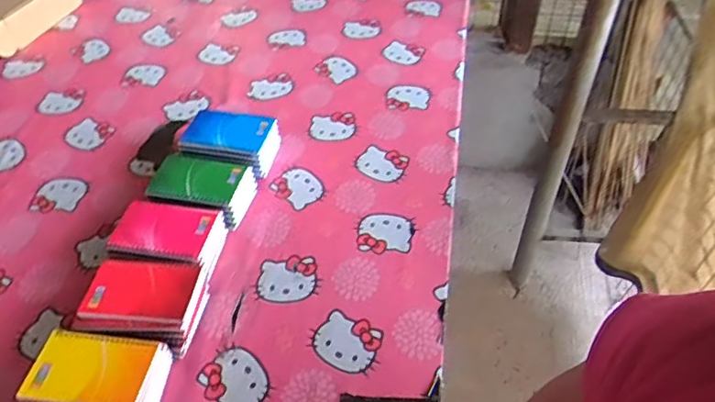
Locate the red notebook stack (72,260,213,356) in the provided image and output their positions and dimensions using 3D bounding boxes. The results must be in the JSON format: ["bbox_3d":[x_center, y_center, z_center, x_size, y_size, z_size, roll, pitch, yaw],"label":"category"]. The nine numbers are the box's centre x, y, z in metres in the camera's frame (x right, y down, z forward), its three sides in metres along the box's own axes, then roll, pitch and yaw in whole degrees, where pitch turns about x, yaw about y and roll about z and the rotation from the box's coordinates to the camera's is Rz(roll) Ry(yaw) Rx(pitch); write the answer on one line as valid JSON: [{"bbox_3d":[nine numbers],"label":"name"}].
[{"bbox_3d":[-0.259,0.131,0.695,0.141,0.060,0.102,3,48,4],"label":"red notebook stack"}]

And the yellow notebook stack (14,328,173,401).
[{"bbox_3d":[-0.285,0.202,0.629,0.142,0.065,0.093,5,48,5],"label":"yellow notebook stack"}]

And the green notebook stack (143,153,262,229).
[{"bbox_3d":[-0.228,-0.017,0.829,0.135,0.061,0.095,9,48,9],"label":"green notebook stack"}]

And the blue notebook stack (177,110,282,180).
[{"bbox_3d":[-0.199,-0.087,0.890,0.136,0.068,0.101,9,48,10],"label":"blue notebook stack"}]

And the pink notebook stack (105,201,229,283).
[{"bbox_3d":[-0.249,0.053,0.766,0.148,0.057,0.100,11,49,11],"label":"pink notebook stack"}]

